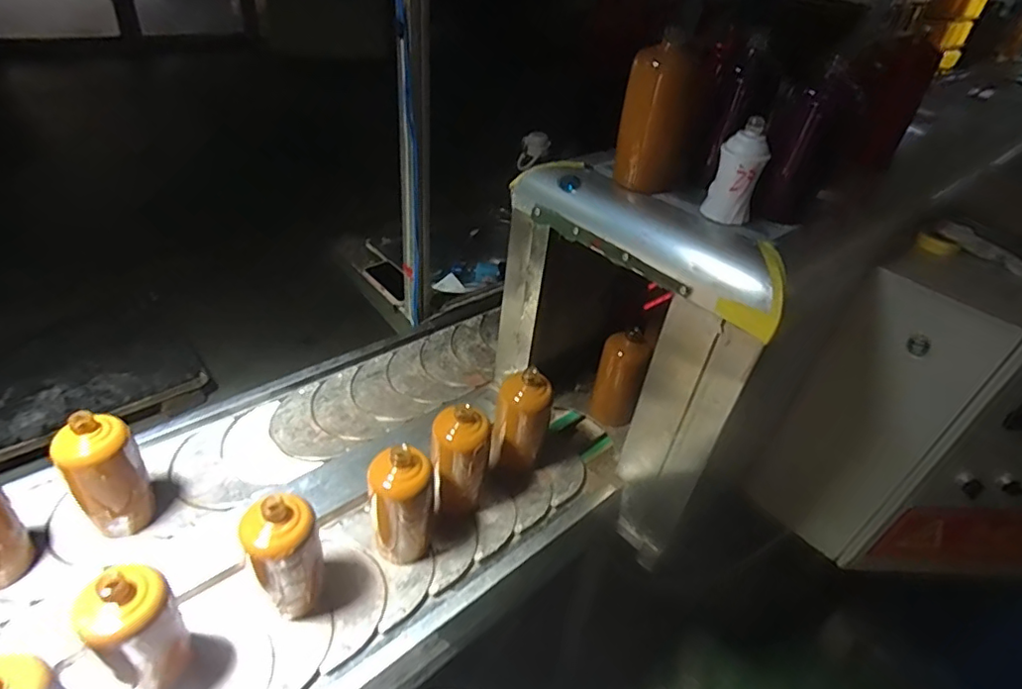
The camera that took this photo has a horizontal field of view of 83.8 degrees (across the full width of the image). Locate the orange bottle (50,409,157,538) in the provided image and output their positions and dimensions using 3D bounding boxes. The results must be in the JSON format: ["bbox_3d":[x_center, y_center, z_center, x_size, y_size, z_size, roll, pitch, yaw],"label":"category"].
[{"bbox_3d":[-0.535,0.165,0.750,0.080,0.184,0.089,31,47,31],"label":"orange bottle"}]

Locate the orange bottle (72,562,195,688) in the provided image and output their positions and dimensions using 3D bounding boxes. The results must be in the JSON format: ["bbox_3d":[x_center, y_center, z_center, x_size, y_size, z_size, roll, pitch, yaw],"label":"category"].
[{"bbox_3d":[-0.384,0.293,0.595,0.072,0.173,0.085,26,45,27],"label":"orange bottle"}]

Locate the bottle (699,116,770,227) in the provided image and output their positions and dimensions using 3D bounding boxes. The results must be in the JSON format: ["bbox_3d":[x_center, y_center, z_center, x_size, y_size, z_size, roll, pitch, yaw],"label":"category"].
[{"bbox_3d":[0.268,-0.206,0.685,0.046,0.109,0.052,-10,40,-14],"label":"bottle"}]

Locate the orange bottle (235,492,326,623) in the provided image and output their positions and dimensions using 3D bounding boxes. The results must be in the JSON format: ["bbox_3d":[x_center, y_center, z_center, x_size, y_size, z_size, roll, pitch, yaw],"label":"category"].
[{"bbox_3d":[-0.266,0.247,0.679,0.078,0.174,0.073,1,39,-1],"label":"orange bottle"}]

